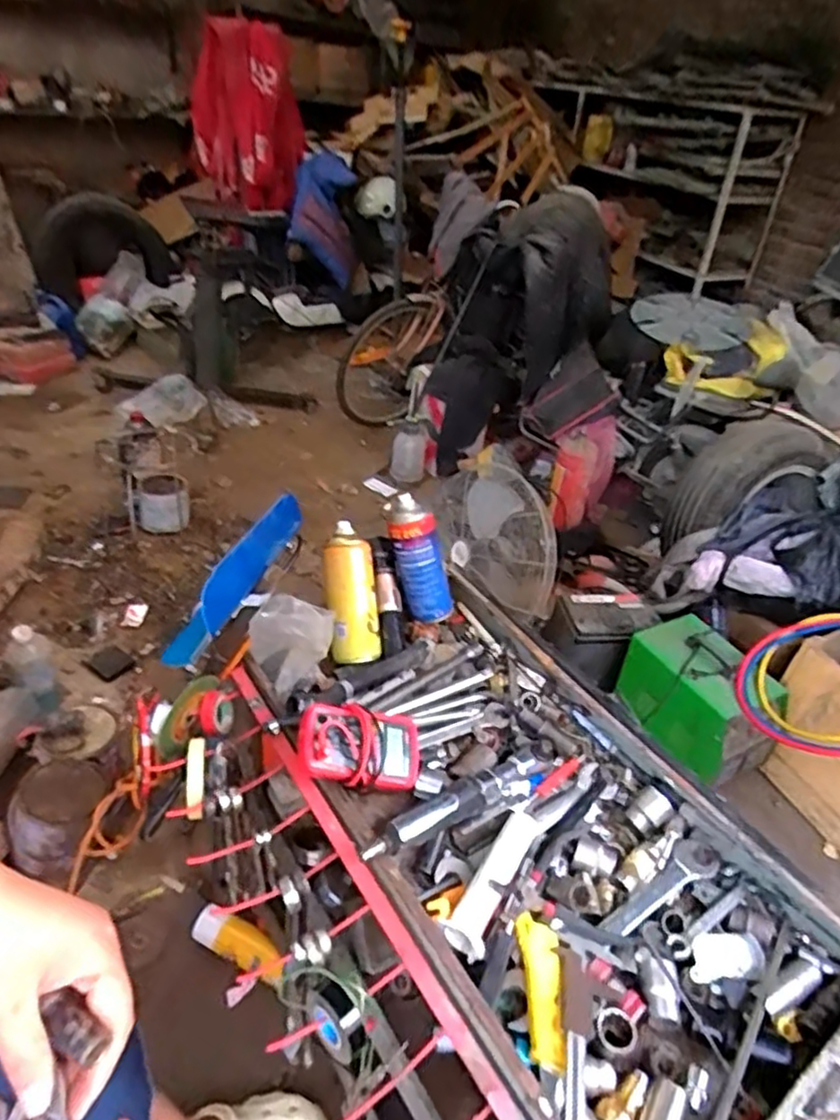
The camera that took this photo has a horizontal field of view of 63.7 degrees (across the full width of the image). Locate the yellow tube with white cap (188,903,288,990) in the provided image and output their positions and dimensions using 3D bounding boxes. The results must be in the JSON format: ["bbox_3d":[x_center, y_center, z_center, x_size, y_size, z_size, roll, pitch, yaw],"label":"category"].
[{"bbox_3d":[-0.324,0.692,1.220,0.214,0.040,0.063,22,39,20],"label":"yellow tube with white cap"}]

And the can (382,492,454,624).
[{"bbox_3d":[0.003,-0.001,0.938,0.059,0.186,0.049,-28,21,-37],"label":"can"}]

